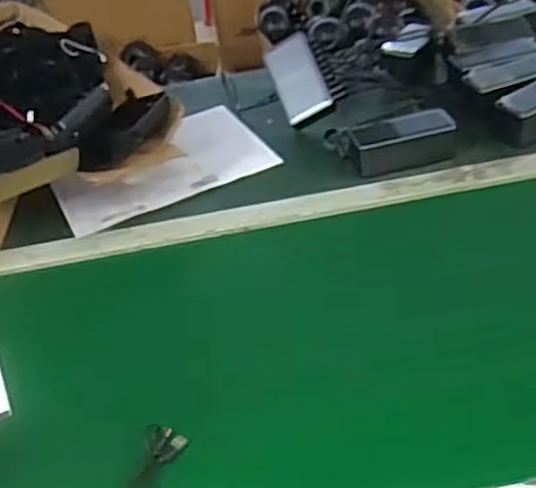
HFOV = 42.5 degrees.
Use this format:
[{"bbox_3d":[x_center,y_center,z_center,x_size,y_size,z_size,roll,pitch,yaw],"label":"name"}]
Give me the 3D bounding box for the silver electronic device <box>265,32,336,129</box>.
[{"bbox_3d":[0.046,-0.243,1.021,0.074,0.137,0.018,-24,-14,24],"label":"silver electronic device"}]

